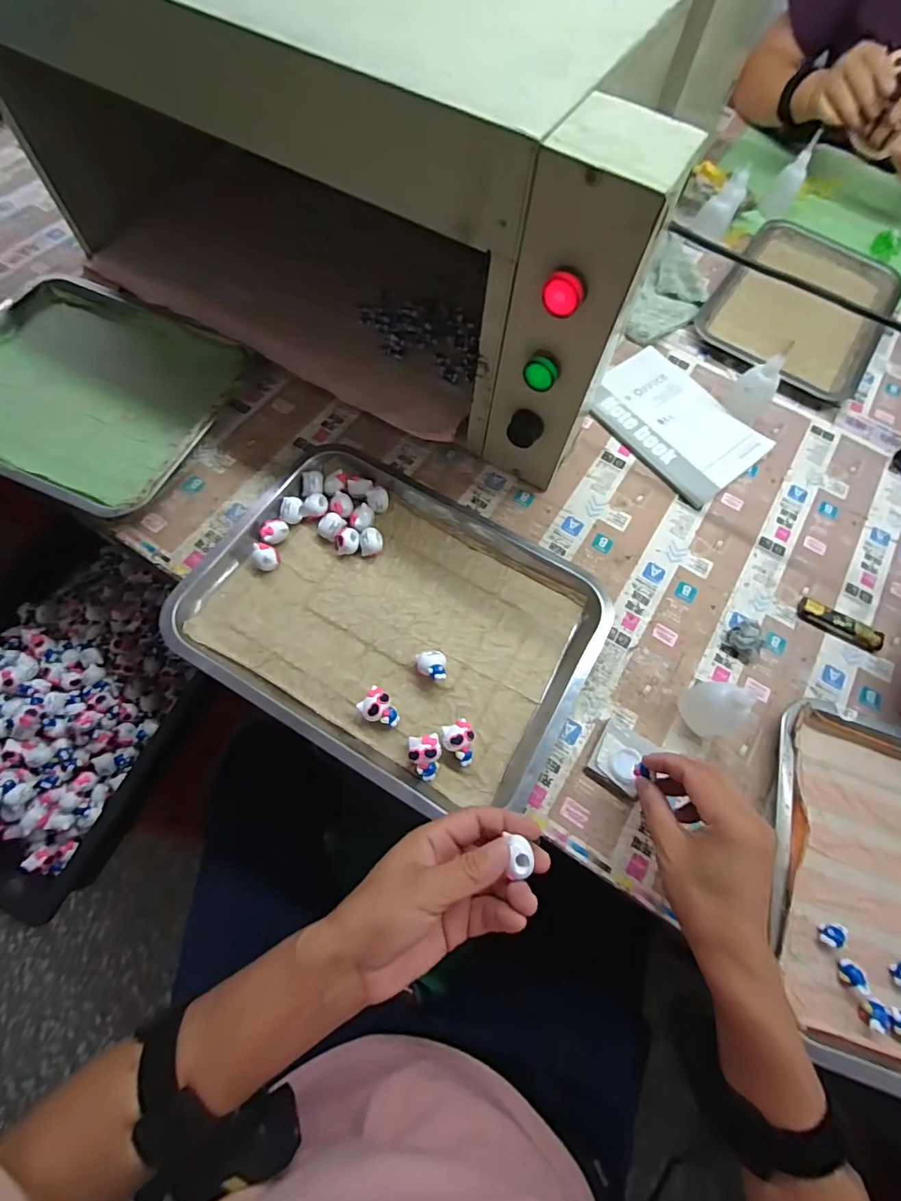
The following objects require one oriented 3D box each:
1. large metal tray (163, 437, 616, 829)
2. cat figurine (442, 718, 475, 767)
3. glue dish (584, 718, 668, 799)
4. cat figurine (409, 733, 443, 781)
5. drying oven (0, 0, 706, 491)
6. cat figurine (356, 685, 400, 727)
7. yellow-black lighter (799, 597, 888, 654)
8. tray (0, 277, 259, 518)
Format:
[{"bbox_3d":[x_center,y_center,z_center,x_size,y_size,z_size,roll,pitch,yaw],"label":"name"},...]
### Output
[{"bbox_3d":[-0.049,0.008,0.455,0.355,0.030,0.265,29,68,8],"label":"large metal tray"},{"bbox_3d":[0.009,0.120,0.412,0.025,0.026,0.035,-20,70,-12],"label":"cat figurine"},{"bbox_3d":[0.148,0.136,0.425,0.047,0.019,0.053,32,68,9],"label":"glue dish"},{"bbox_3d":[-0.020,0.129,0.405,0.026,0.020,0.034,-7,68,-7],"label":"cat figurine"},{"bbox_3d":[-0.123,-0.429,0.487,0.671,0.286,0.280,28,69,6],"label":"drying oven"},{"bbox_3d":[-0.059,0.092,0.414,0.034,0.023,0.025,39,70,12],"label":"cat figurine"},{"bbox_3d":[0.389,0.023,0.489,0.079,0.009,0.025,30,71,10],"label":"yellow-black lighter"},{"bbox_3d":[-0.413,-0.238,0.539,0.336,0.028,0.254,23,70,8],"label":"tray"}]

